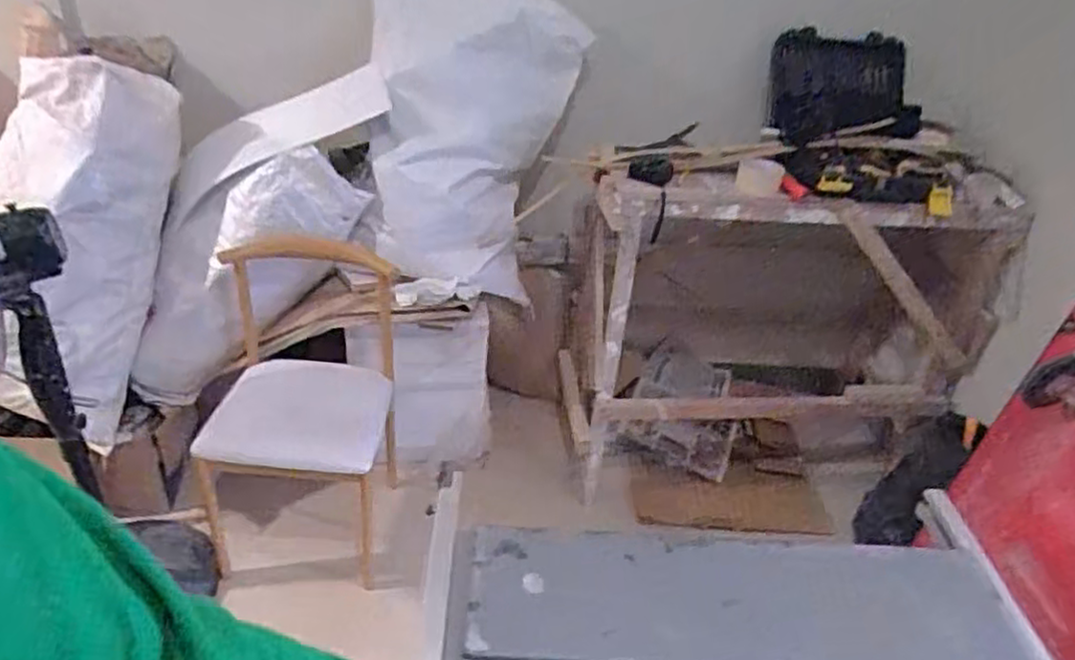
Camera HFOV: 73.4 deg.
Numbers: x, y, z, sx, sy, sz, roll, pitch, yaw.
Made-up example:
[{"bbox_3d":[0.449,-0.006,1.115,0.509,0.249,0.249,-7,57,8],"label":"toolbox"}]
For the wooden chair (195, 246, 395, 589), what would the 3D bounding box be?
[{"bbox_3d":[-0.516,0.218,1.604,0.384,0.699,0.551,0,34,-9],"label":"wooden chair"}]

